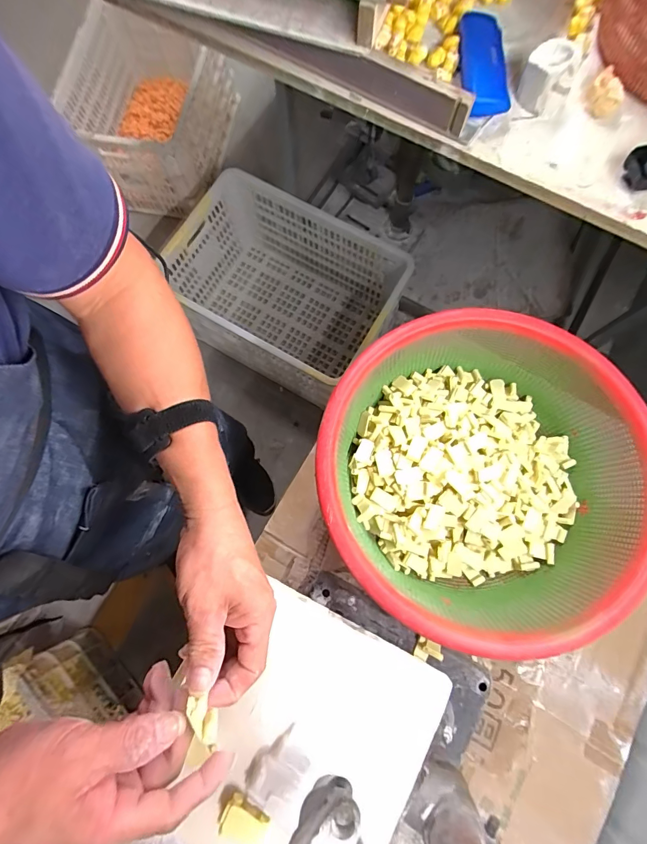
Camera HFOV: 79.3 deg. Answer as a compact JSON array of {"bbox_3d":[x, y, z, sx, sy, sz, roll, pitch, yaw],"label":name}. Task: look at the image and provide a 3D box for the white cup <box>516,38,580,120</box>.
[{"bbox_3d":[0.279,-0.428,0.484,0.060,0.055,0.060,0,77,1],"label":"white cup"}]

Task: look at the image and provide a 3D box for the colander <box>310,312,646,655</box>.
[{"bbox_3d":[0.209,0.074,0.556,0.421,0.139,0.403,0,77,1],"label":"colander"}]

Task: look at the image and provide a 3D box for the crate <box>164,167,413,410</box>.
[{"bbox_3d":[-0.117,-0.371,1.165,0.613,0.299,0.415,29,80,7],"label":"crate"}]

